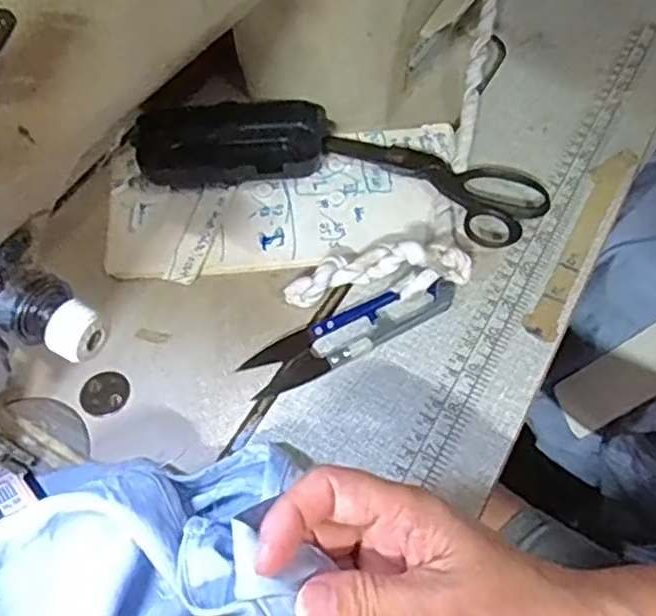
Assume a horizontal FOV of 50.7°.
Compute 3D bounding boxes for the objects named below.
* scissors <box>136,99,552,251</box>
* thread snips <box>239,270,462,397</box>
[{"bbox_3d":[0.005,-0.086,0.418,0.243,0.020,0.069,13,58,8],"label":"scissors"},{"bbox_3d":[0.013,0.010,0.360,0.115,0.017,0.029,-22,60,-14],"label":"thread snips"}]

